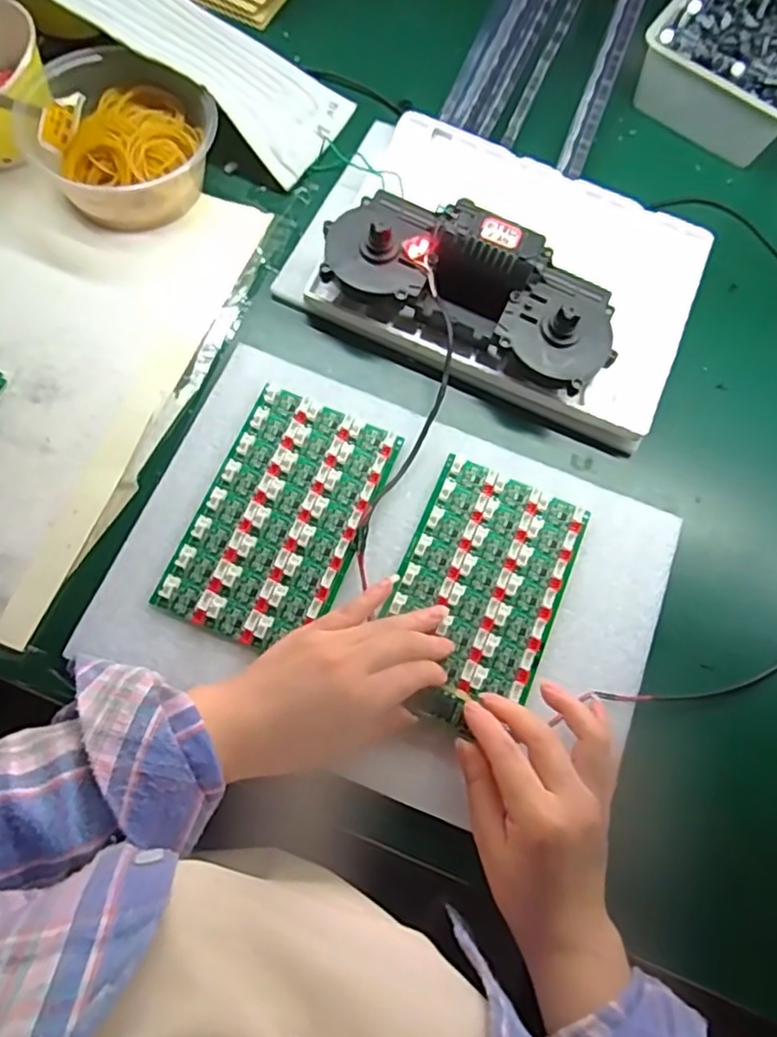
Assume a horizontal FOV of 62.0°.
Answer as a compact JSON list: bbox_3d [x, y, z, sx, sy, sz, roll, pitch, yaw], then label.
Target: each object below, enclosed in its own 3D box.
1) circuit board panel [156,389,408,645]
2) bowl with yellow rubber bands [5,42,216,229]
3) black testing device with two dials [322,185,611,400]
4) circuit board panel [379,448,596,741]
[{"bbox_3d":[-0.070,-0.002,0.435,0.104,0.011,0.171,22,72,3],"label":"circuit board panel"},{"bbox_3d":[-0.205,-0.295,0.504,0.137,0.053,0.130,44,75,10],"label":"bowl with yellow rubber bands"},{"bbox_3d":[0.061,-0.170,0.475,0.222,0.050,0.095,25,72,4],"label":"black testing device with two dials"},{"bbox_3d":[0.060,0.047,0.427,0.106,0.016,0.167,23,72,5],"label":"circuit board panel"}]

